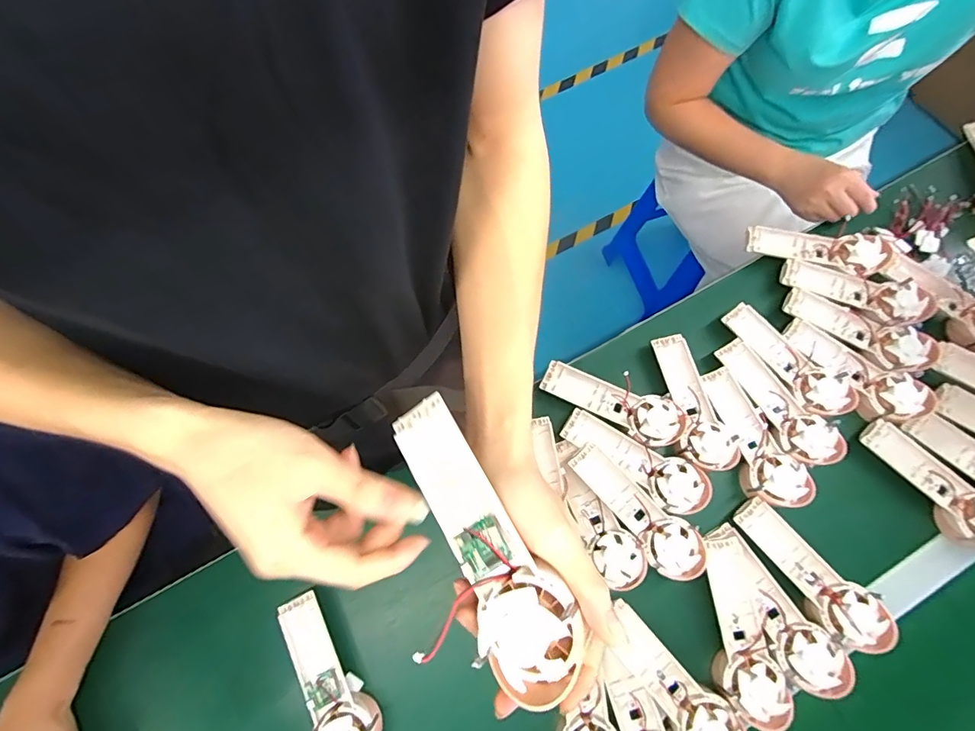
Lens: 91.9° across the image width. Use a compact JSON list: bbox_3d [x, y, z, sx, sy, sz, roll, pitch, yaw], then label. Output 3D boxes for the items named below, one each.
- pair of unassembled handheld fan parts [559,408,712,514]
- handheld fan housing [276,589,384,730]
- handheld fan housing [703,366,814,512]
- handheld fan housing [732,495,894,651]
[{"bbox_3d":[0.175,0.110,0.559,0.175,0.028,0.057,34,76,11],"label":"pair of unassembled handheld fan parts"},{"bbox_3d":[-0.171,0.332,0.493,0.060,0.041,0.173,-33,74,-9],"label":"handheld fan housing"},{"bbox_3d":[0.315,0.081,0.558,0.055,0.030,0.172,-18,73,-5],"label":"handheld fan housing"},{"bbox_3d":[0.349,0.228,0.515,0.063,0.033,0.174,-41,76,-11],"label":"handheld fan housing"}]

